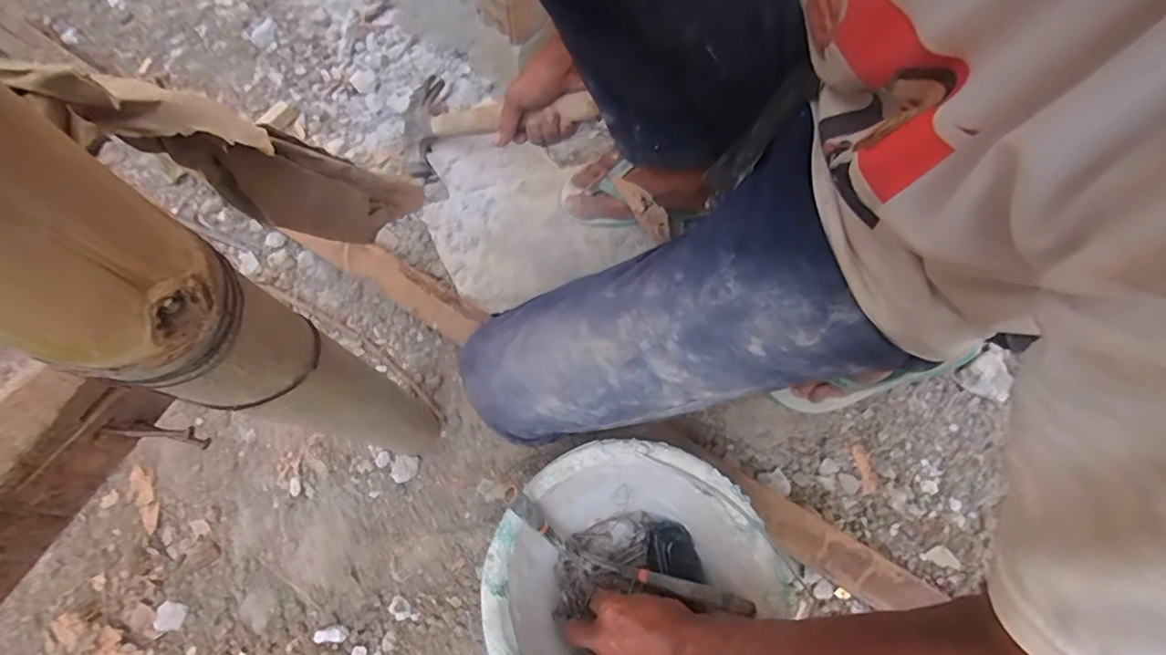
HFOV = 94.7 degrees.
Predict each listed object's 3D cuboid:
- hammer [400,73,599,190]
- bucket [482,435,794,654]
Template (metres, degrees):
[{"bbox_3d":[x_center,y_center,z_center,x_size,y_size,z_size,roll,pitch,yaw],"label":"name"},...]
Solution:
[{"bbox_3d":[-0.127,-0.279,0.721,0.323,0.074,0.137,5,67,29],"label":"hammer"},{"bbox_3d":[0.038,0.247,0.533,0.234,0.183,0.242,0,69,-1],"label":"bucket"}]

